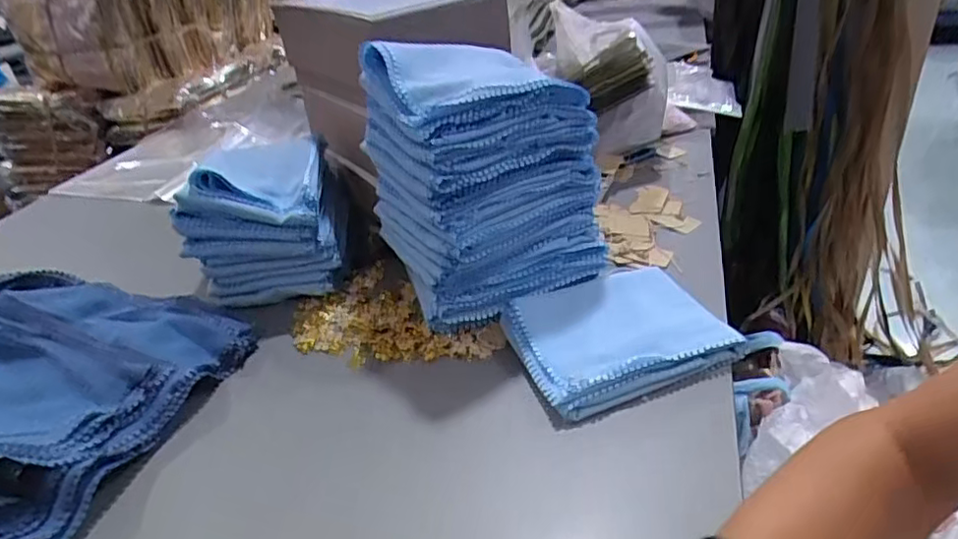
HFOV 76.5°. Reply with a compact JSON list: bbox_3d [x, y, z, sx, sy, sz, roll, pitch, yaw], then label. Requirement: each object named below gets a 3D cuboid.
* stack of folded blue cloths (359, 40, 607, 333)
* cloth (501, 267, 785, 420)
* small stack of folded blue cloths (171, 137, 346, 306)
[{"bbox_3d":[0.010,-0.098,0.661,0.222,0.262,0.171,-19,35,-17],"label":"stack of folded blue cloths"},{"bbox_3d":[0.146,0.056,0.618,0.217,0.031,0.160,-17,34,-14],"label":"cloth"},{"bbox_3d":[-0.264,-0.070,0.771,0.168,0.150,0.179,-11,33,-5],"label":"small stack of folded blue cloths"}]

